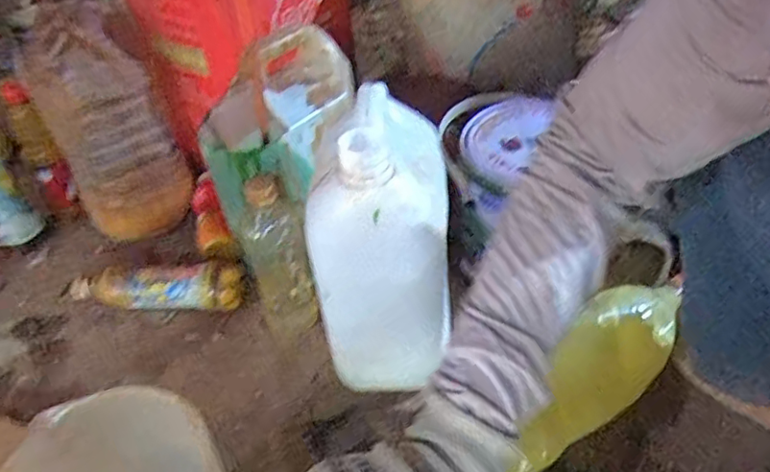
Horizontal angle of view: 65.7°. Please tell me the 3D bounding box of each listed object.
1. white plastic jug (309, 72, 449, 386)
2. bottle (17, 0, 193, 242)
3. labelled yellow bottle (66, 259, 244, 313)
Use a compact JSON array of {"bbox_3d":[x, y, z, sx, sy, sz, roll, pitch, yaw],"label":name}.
[{"bbox_3d":[0.003,0.000,0.578,0.109,0.261,0.158,2,43,9],"label":"white plastic jug"},{"bbox_3d":[-0.367,-0.157,0.793,0.143,0.336,0.131,-29,46,-24],"label":"bottle"},{"bbox_3d":[-0.286,0.066,0.746,0.220,0.061,0.058,-1,41,5],"label":"labelled yellow bottle"}]

